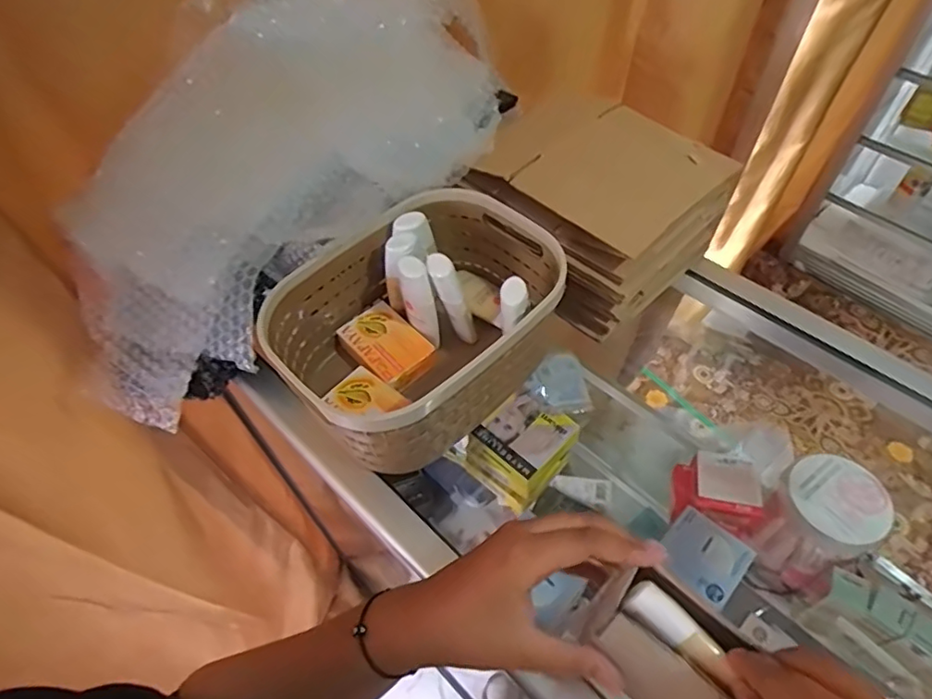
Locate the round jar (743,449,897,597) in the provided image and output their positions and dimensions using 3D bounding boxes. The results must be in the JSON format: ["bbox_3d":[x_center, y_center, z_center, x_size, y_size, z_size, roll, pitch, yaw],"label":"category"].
[{"bbox_3d":[0.329,0.168,0.550,0.082,0.132,0.081,-2,53,2],"label":"round jar"}]

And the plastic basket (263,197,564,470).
[{"bbox_3d":[-0.029,-0.019,0.452,0.211,0.101,0.155,-39,60,-23],"label":"plastic basket"}]

